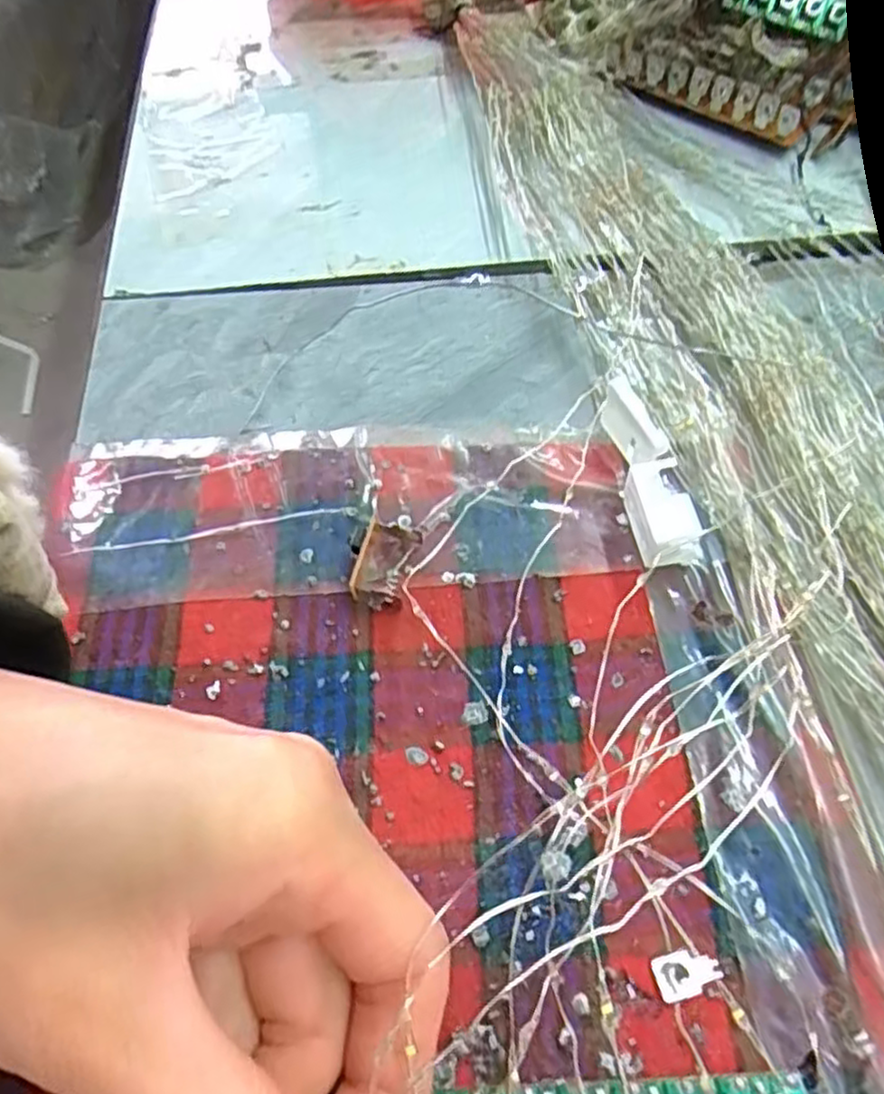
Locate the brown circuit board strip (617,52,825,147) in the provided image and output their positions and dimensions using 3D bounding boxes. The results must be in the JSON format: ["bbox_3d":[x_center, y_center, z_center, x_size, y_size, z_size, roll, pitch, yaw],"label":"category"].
[{"bbox_3d":[0.106,-0.177,0.281,0.077,0.012,0.017,26,65,14],"label":"brown circuit board strip"}]

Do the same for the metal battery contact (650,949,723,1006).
[{"bbox_3d":[0.051,0.088,0.149,0.014,0.004,0.008,-16,63,-8],"label":"metal battery contact"}]

